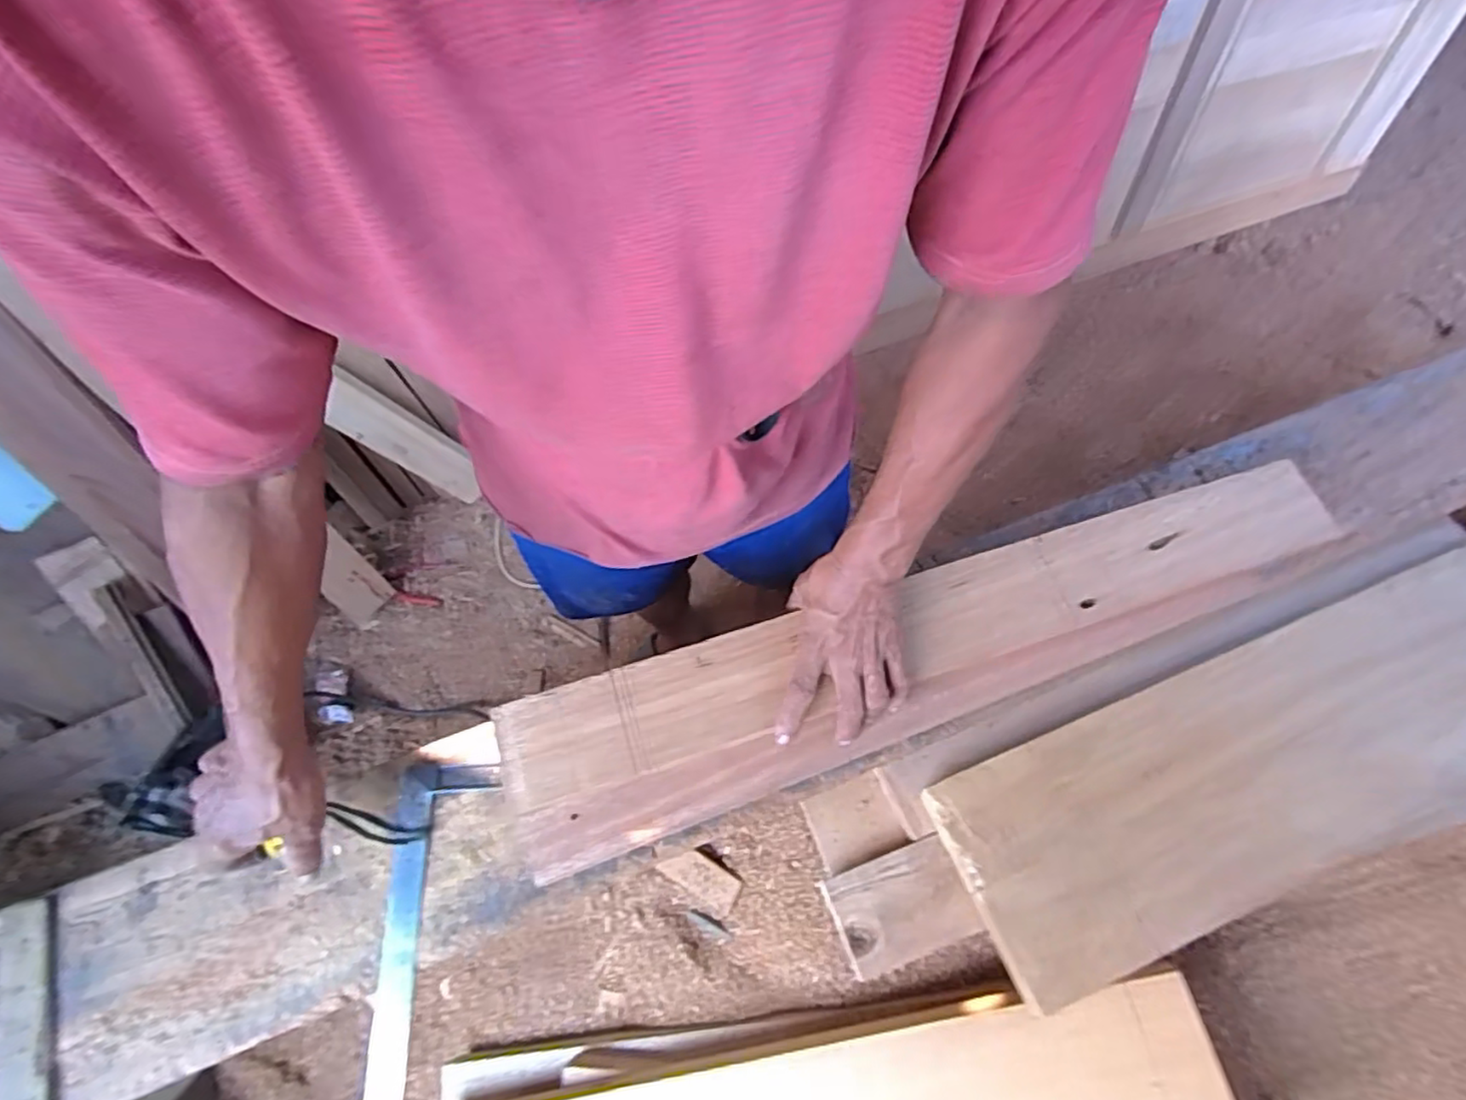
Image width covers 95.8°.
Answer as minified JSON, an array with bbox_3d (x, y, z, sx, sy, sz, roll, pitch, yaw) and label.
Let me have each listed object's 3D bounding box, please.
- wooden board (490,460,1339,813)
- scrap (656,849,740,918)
[{"bbox_3d":[0.188,0.061,0.596,0.778,0.033,0.095,-15,66,-8],"label":"wooden board"},{"bbox_3d":[-0.040,0.386,0.772,0.091,0.016,0.052,36,101,8],"label":"scrap"}]

